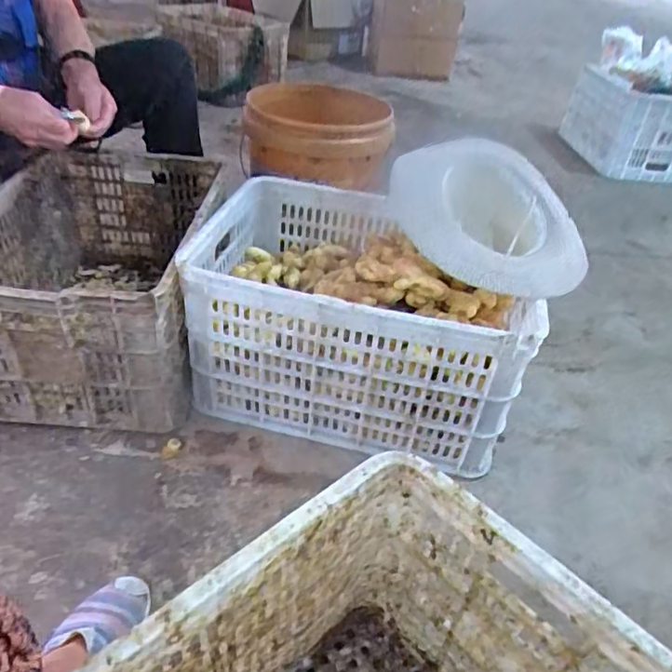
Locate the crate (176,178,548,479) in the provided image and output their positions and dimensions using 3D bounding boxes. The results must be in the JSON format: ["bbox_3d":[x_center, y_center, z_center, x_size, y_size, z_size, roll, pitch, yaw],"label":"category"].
[{"bbox_3d":[0.041,-0.036,0.975,0.495,0.280,0.367,11,37,6],"label":"crate"}]

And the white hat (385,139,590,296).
[{"bbox_3d":[0.254,-0.207,0.910,0.227,0.147,0.328,-8,40,-18],"label":"white hat"}]

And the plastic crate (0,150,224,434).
[{"bbox_3d":[-0.411,-0.100,1.004,0.348,0.283,0.507,3,36,-4],"label":"plastic crate"}]

